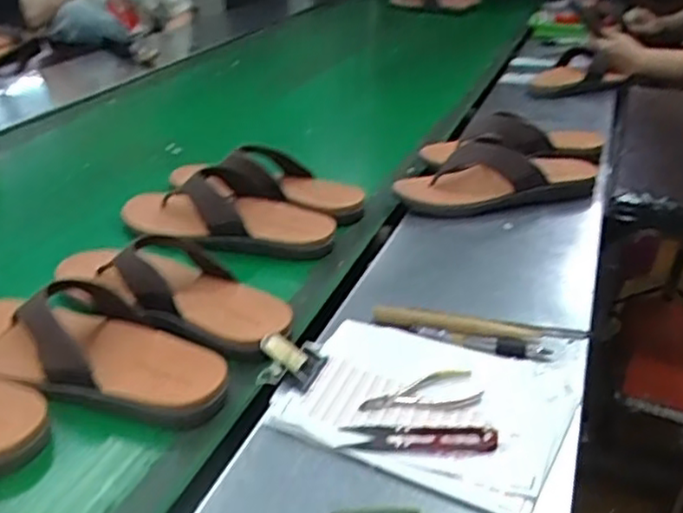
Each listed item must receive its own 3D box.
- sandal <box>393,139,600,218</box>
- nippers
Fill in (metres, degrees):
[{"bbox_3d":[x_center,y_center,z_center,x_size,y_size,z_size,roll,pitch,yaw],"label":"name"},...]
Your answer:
[{"bbox_3d":[0.227,-0.113,0.933,0.294,0.066,0.111,-15,33,-14],"label":"sandal"},{"bbox_3d":[0.064,0.113,0.574,0.100,0.004,0.045,-8,31,-11],"label":"nippers"}]

